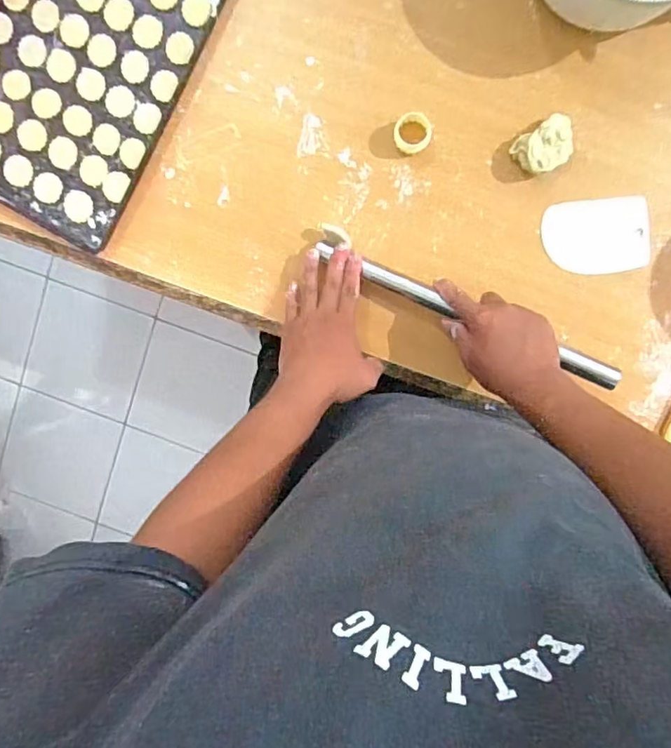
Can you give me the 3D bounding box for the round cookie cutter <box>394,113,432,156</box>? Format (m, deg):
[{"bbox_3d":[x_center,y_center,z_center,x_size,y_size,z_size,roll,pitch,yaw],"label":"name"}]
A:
[{"bbox_3d":[0.085,-0.264,0.608,0.040,0.021,0.039,1,99,5],"label":"round cookie cutter"}]

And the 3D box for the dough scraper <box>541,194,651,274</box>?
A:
[{"bbox_3d":[0.291,-0.154,0.620,0.110,0.005,0.081,-4,93,9],"label":"dough scraper"}]

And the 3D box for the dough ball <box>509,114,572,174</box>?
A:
[{"bbox_3d":[0.227,-0.245,0.598,0.060,0.043,0.048,-32,95,9],"label":"dough ball"}]

